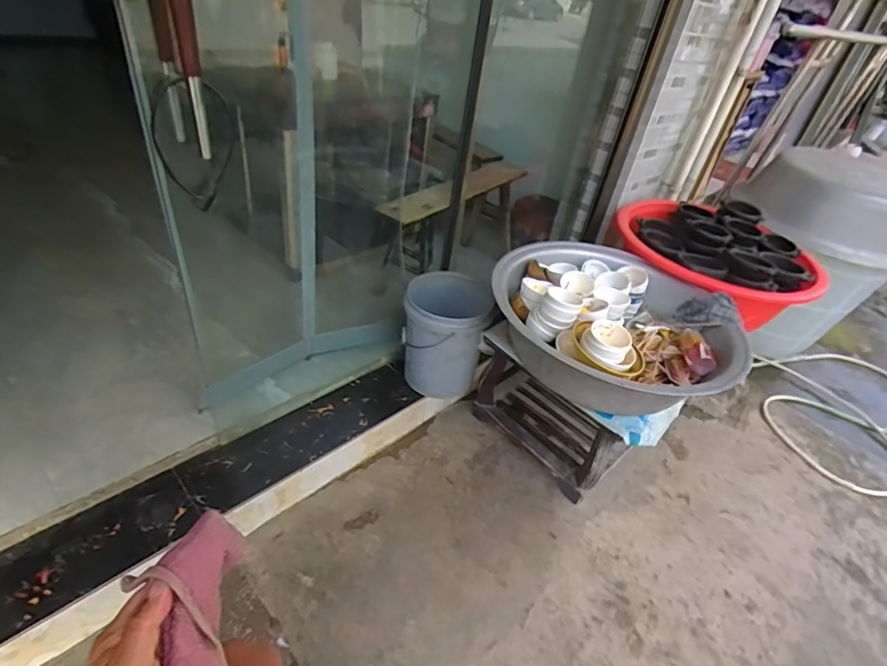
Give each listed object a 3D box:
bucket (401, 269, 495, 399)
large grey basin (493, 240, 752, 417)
[{"bbox_3d":[0.004,0.023,1.726,0.284,0.430,0.281,6,37,-5],"label":"bucket"},{"bbox_3d":[0.539,-0.051,1.536,0.731,0.211,0.671,6,37,-5],"label":"large grey basin"}]

